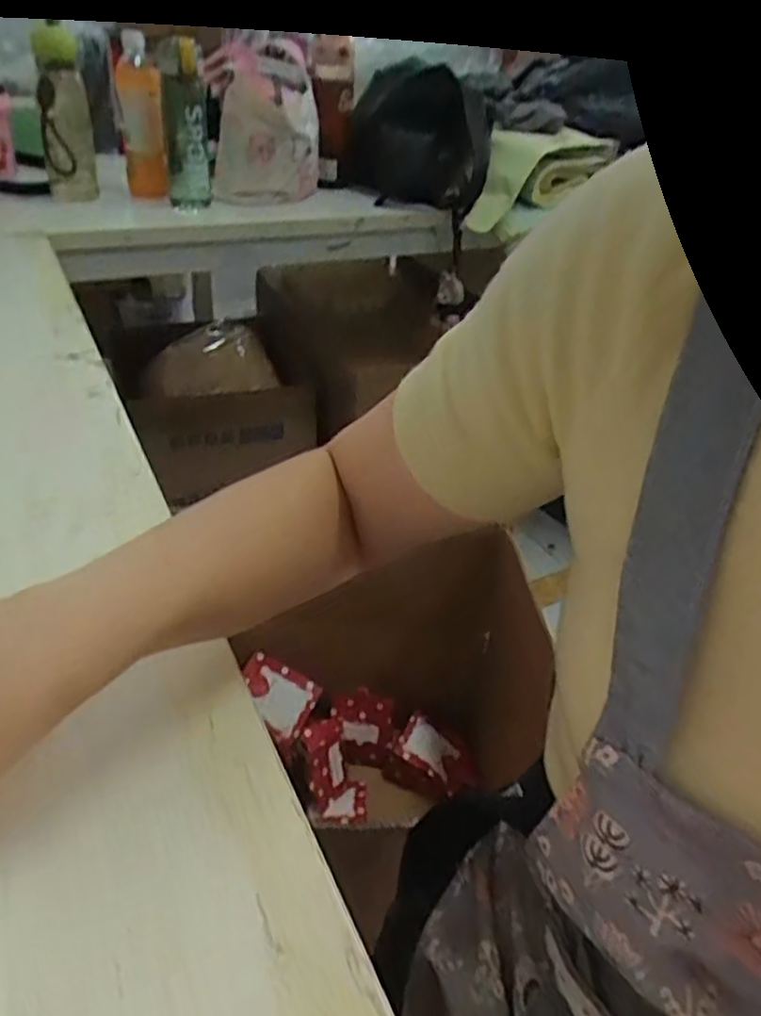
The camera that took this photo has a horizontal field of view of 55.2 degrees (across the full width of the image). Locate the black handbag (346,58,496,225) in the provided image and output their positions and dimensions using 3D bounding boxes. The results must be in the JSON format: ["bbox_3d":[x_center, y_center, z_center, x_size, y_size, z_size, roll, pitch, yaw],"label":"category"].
[{"bbox_3d":[0.070,-0.655,1.284,0.234,0.197,0.240,5,35,0],"label":"black handbag"}]

